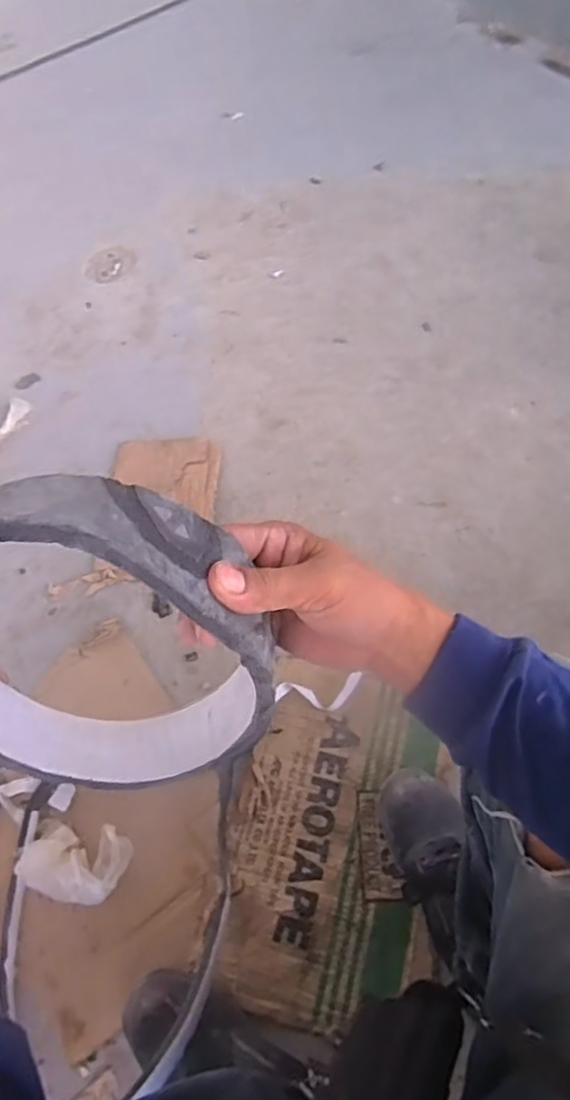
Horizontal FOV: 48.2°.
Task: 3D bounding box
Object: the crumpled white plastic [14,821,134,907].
[{"bbox_3d":[-0.267,0.393,0.811,0.132,0.084,0.086,11,65,7],"label":"crumpled white plastic"}]

